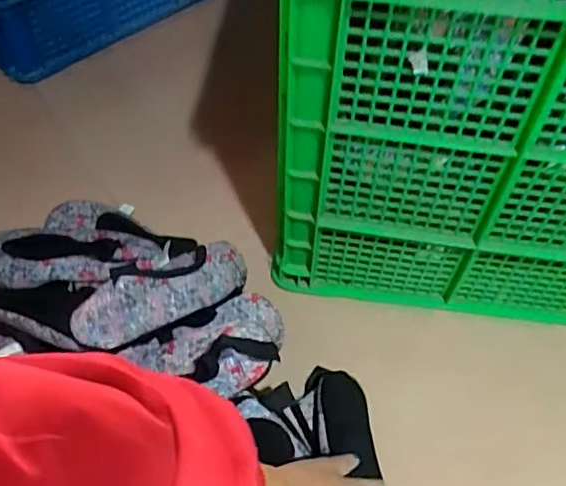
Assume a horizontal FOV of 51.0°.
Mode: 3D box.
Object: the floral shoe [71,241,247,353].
[{"bbox_3d":[-0.115,0.052,0.629,0.242,0.041,0.077,-21,92,-57],"label":"floral shoe"}]

